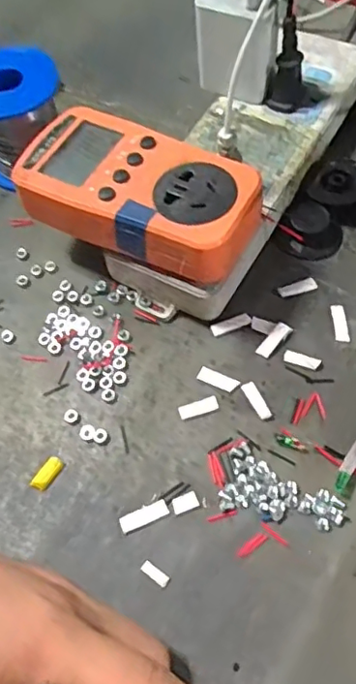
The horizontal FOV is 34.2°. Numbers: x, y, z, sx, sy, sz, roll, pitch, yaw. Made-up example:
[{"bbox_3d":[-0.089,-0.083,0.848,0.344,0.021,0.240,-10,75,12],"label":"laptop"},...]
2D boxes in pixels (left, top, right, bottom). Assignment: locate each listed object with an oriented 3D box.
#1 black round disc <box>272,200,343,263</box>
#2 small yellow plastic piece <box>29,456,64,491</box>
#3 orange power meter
[{"bbox_3d":[0.080,-0.067,0.353,0.037,0.013,0.034,-2,59,3],"label":"black round disc"},{"bbox_3d":[-0.067,0.067,0.294,0.009,0.004,0.018,32,67,21],"label":"small yellow plastic piece"},{"bbox_3d":[-0.022,-0.081,0.318,0.129,0.033,0.069,24,64,18],"label":"orange power meter"}]

